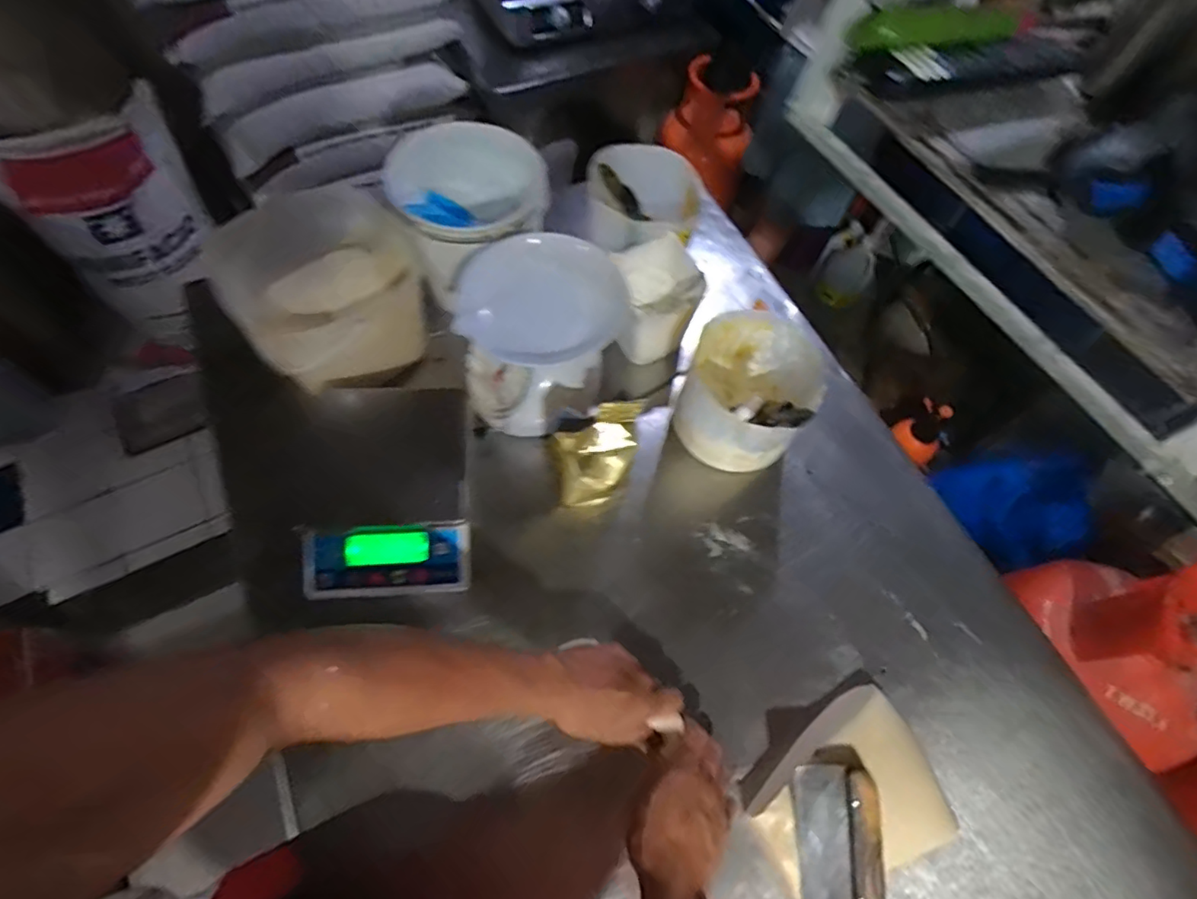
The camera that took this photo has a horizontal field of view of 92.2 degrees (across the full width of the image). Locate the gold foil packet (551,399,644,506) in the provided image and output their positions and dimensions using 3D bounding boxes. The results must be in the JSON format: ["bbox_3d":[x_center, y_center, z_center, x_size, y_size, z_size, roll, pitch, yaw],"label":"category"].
[{"bbox_3d":[-0.003,0.014,0.705,0.101,0.178,0.051,-5,62,-6],"label":"gold foil packet"}]

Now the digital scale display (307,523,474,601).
[{"bbox_3d":[-0.237,0.125,0.652,0.176,0.021,0.076,-2,82,-4],"label":"digital scale display"}]

